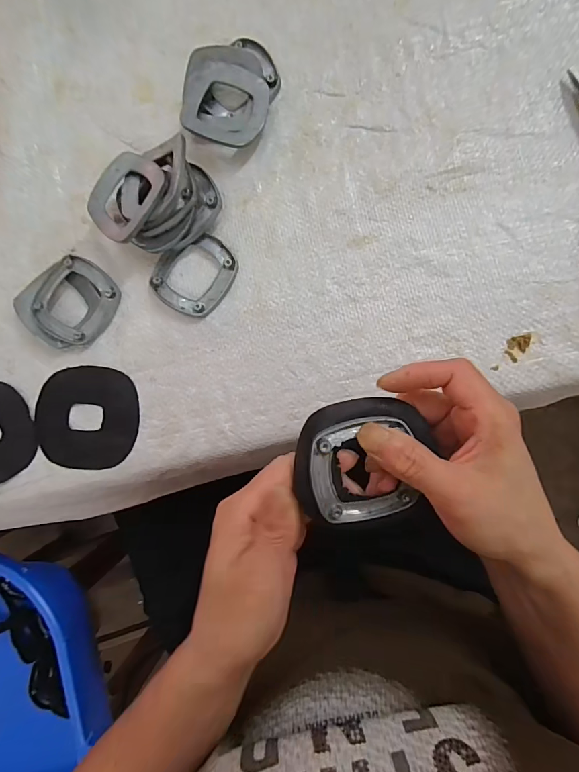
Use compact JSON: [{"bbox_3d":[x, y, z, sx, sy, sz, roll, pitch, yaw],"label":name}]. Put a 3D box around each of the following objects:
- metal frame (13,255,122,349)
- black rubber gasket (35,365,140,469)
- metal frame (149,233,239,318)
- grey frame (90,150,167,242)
[{"bbox_3d":[-0.170,-0.064,0.295,0.065,0.013,0.068,38,92,6],"label":"metal frame"},{"bbox_3d":[-0.155,0.024,0.293,0.080,0.005,0.076,3,88,6],"label":"black rubber gasket"},{"bbox_3d":[-0.073,-0.085,0.289,0.057,0.008,0.061,35,91,6],"label":"metal frame"},{"bbox_3d":[-0.119,-0.138,0.279,0.056,0.007,0.062,33,94,18],"label":"grey frame"}]

